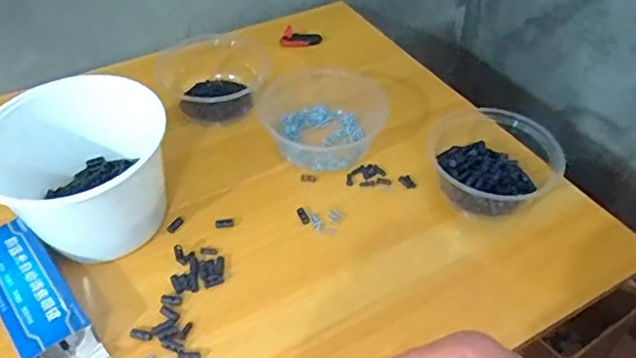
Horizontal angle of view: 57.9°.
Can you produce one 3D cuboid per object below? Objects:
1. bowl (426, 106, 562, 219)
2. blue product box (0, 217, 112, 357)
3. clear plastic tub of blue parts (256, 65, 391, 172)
[{"bbox_3d":[0.182,-0.021,0.594,0.152,0.061,0.113,-32,54,-30],"label":"bowl"},{"bbox_3d":[-0.248,0.106,0.502,0.056,0.038,0.173,-29,53,-29],"label":"blue product box"},{"bbox_3d":[-0.001,-0.075,0.657,0.136,0.059,0.126,36,53,29],"label":"clear plastic tub of blue parts"}]

